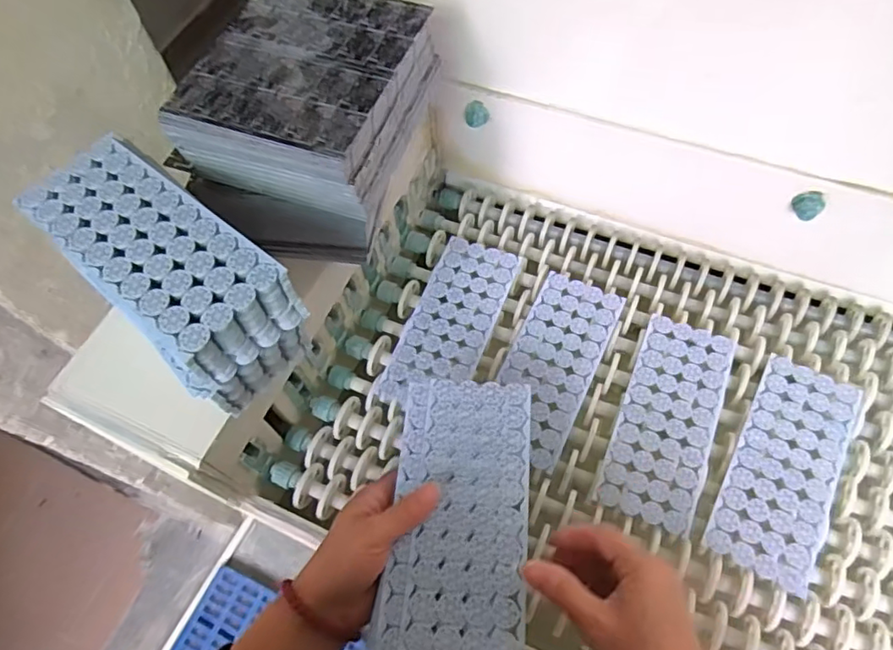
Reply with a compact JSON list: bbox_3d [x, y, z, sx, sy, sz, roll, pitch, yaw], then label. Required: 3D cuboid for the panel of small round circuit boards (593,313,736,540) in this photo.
[{"bbox_3d":[0.200,0.083,0.537,0.081,0.010,0.191,20,64,14],"label":"panel of small round circuit boards"}]

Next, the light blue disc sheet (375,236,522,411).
[{"bbox_3d":[0.006,-0.002,0.601,0.085,0.014,0.191,19,64,14],"label":"light blue disc sheet"}]

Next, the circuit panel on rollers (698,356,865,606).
[{"bbox_3d":[0.291,0.119,0.510,0.081,0.009,0.195,26,66,17],"label":"circuit panel on rollers"}]

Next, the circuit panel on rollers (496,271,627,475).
[{"bbox_3d":[0.101,0.035,0.567,0.081,0.004,0.190,22,65,15],"label":"circuit panel on rollers"}]

